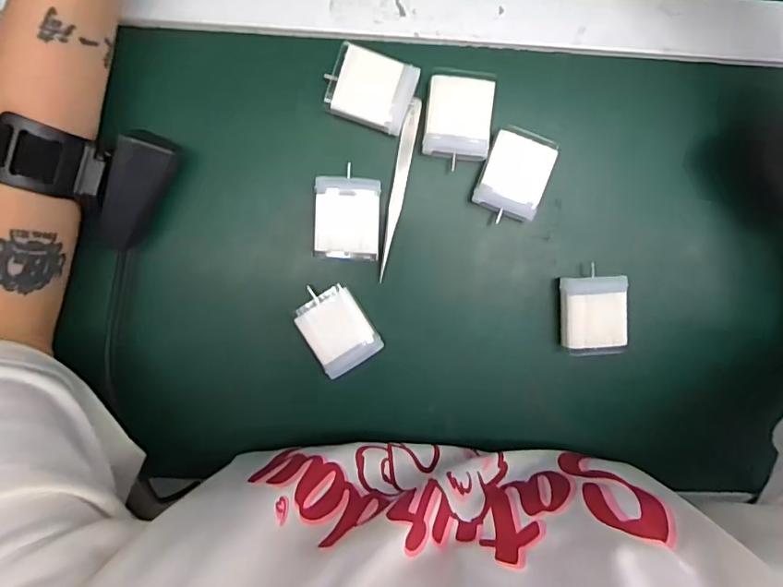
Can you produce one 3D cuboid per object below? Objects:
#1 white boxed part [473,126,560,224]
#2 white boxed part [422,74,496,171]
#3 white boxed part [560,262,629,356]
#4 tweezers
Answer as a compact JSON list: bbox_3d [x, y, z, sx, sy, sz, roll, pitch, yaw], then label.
[{"bbox_3d":[0.080,-0.078,0.342,0.040,0.019,0.053,20,93,-4],"label":"white boxed part"},{"bbox_3d":[0.043,-0.111,0.335,0.041,0.016,0.050,5,94,-3],"label":"white boxed part"},{"bbox_3d":[0.133,0.014,0.351,0.044,0.018,0.053,-2,95,-3],"label":"white boxed part"},{"bbox_3d":[0.005,-0.068,0.342,0.011,0.005,0.117,11,94,-4],"label":"tweezers"}]

